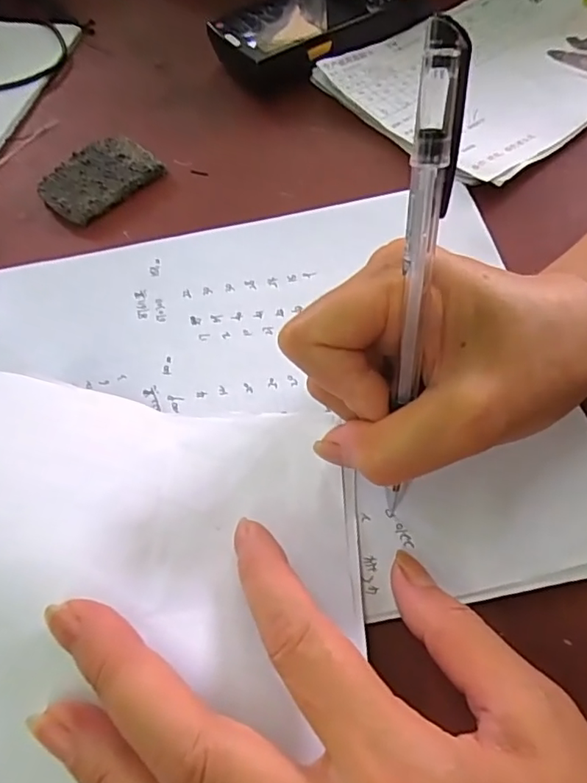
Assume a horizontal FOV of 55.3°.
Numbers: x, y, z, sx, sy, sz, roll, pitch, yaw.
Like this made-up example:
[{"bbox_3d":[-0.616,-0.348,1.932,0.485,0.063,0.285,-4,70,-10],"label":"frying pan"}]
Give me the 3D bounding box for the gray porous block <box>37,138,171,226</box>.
[{"bbox_3d":[-0.117,-0.128,0.336,0.048,0.009,0.065,39,68,23],"label":"gray porous block"}]

